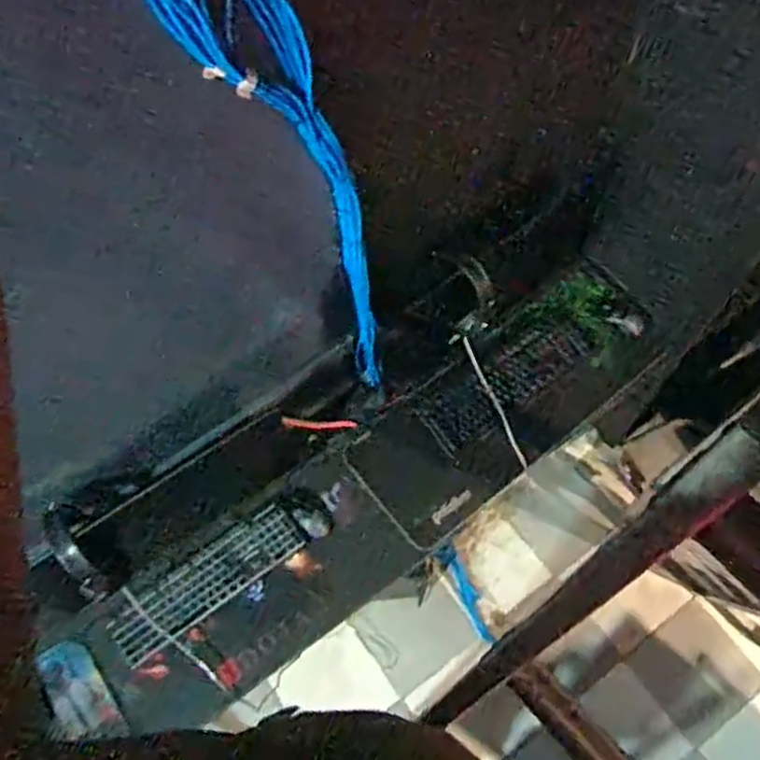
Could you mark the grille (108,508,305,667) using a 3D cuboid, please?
[{"bbox_3d":[-0.345,0.402,1.501,0.406,0.017,0.117,-33,99,-22],"label":"grille"}]

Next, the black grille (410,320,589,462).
[{"bbox_3d":[0.276,0.005,1.677,0.388,0.034,0.158,-38,96,-1],"label":"black grille"}]

